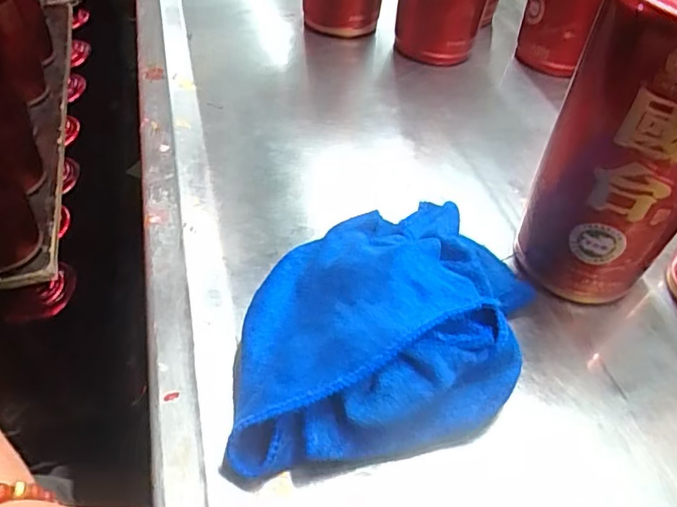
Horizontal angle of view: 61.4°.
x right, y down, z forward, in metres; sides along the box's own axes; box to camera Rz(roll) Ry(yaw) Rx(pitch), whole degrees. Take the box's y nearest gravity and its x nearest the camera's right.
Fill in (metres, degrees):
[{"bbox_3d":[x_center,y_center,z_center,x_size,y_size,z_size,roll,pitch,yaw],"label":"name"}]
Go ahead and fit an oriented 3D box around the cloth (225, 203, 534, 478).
[{"bbox_3d":[0.029,0.024,0.298,0.134,0.041,0.189,19,48,14],"label":"cloth"}]

